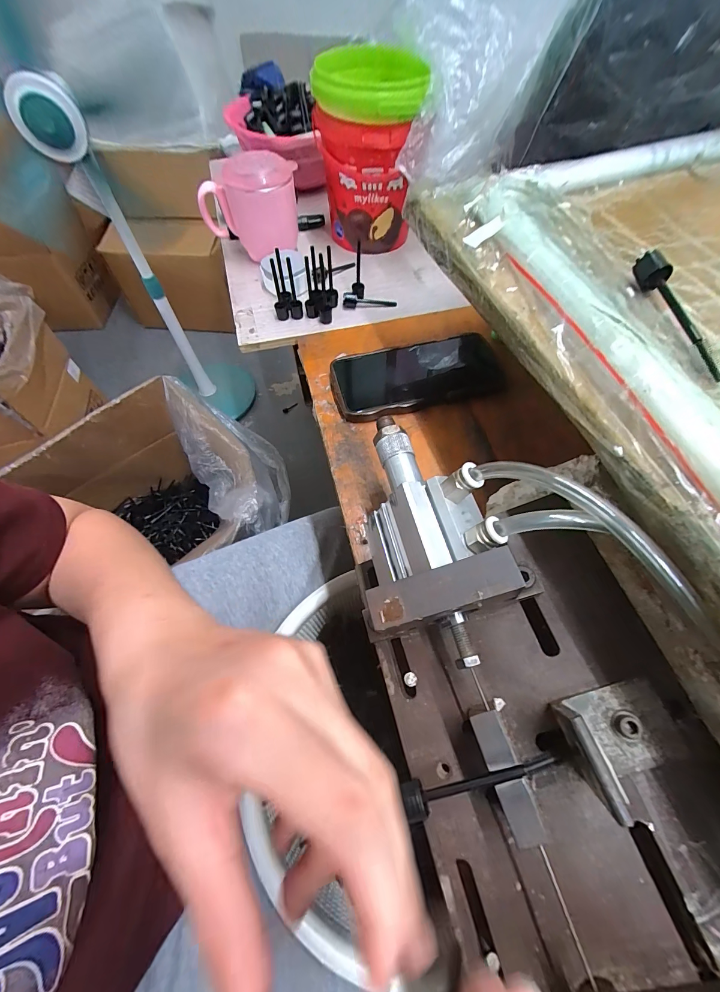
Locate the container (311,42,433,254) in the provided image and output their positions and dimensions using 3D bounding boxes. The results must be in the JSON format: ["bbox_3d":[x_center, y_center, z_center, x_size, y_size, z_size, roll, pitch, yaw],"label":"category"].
[{"bbox_3d":[0.007,-0.398,0.421,0.116,0.156,0.132,-4,62,-3],"label":"container"}]

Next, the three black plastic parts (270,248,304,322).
[{"bbox_3d":[-0.084,-0.235,0.385,0.029,0.066,0.037,-13,63,-7],"label":"three black plastic parts"}]

